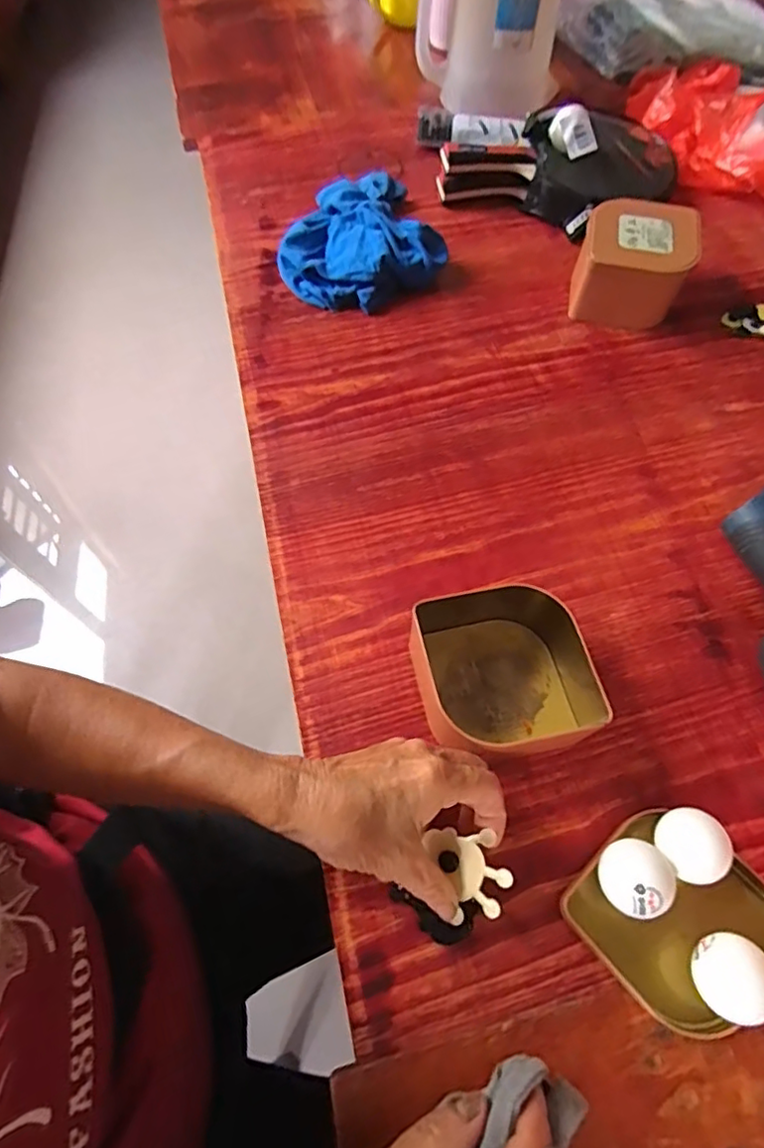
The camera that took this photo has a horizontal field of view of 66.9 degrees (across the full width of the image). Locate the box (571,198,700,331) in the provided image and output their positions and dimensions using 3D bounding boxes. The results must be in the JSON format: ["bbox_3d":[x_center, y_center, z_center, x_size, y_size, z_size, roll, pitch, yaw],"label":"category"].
[{"bbox_3d":[0.235,-0.293,0.548,0.099,0.070,0.094,12,62,5],"label":"box"}]

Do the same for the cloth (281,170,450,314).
[{"bbox_3d":[-0.027,-0.334,0.577,0.158,0.048,0.156,-20,64,-12],"label":"cloth"}]

